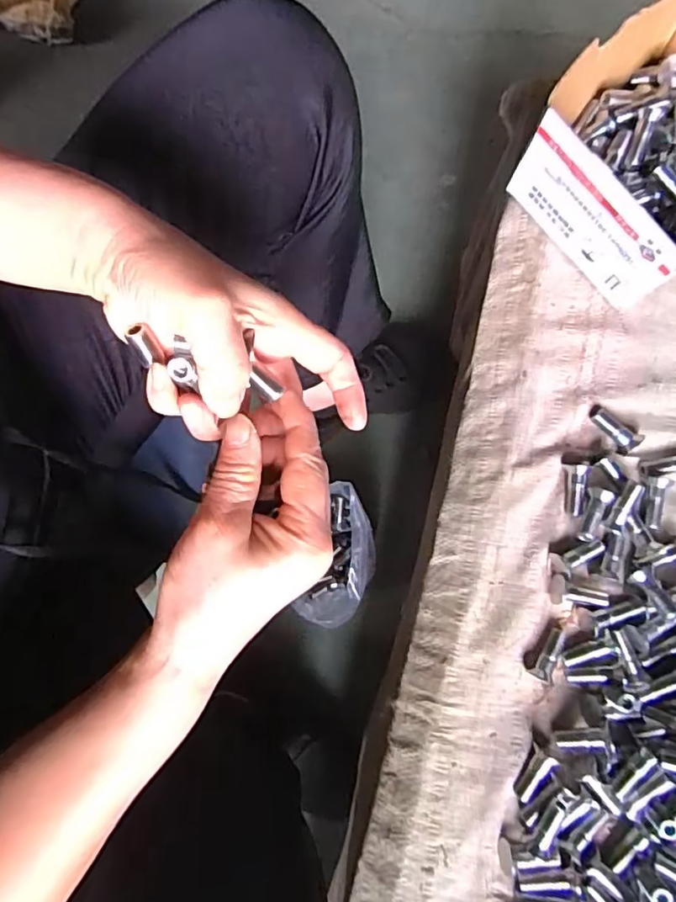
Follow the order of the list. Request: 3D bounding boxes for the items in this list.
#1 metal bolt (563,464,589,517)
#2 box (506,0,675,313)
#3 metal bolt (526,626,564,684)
[{"bbox_3d":[0.163,0.027,0.381,0.013,0.010,0.036,1,93,1],"label":"metal bolt"},{"bbox_3d":[0.217,-0.203,0.387,0.146,0.088,0.138,-39,82,-5],"label":"box"},{"bbox_3d":[0.139,0.132,0.364,0.012,0.010,0.036,33,83,6],"label":"metal bolt"}]

